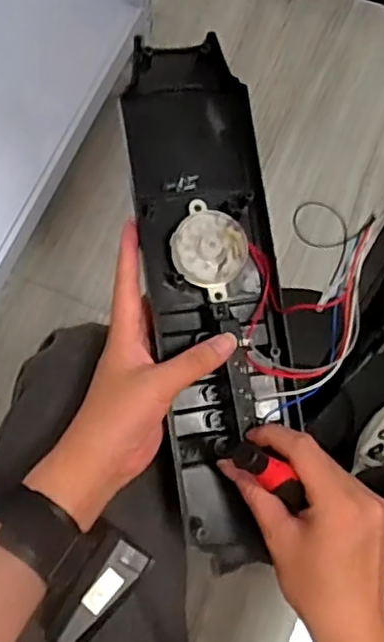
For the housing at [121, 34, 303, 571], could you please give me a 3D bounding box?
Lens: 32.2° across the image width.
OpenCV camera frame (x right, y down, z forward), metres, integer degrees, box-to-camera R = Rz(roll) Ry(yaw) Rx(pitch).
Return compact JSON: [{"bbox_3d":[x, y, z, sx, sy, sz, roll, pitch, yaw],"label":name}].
[{"bbox_3d":[0.014,-0.019,0.452,0.090,0.034,0.350,-6,84,-1],"label":"housing"}]

